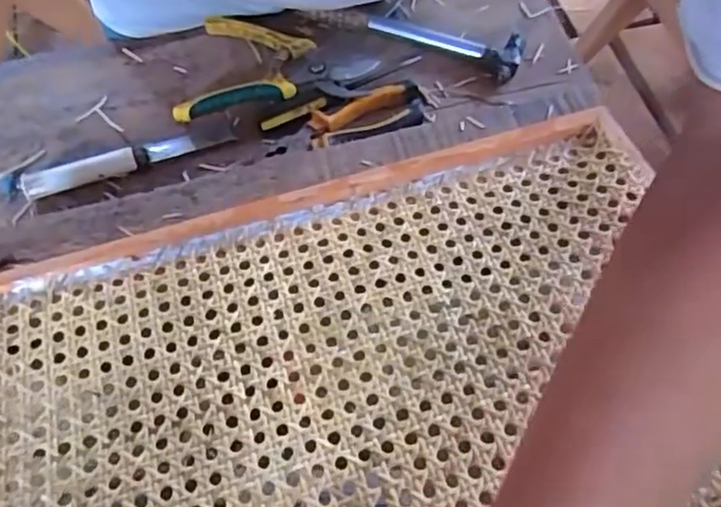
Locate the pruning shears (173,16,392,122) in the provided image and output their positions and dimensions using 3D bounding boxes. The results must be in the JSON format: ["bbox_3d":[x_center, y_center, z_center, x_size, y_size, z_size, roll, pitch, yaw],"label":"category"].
[{"bbox_3d":[-0.074,-0.170,0.614,0.174,0.034,0.130,5,62,4],"label":"pruning shears"}]

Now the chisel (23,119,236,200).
[{"bbox_3d":[-0.205,-0.088,0.580,0.186,0.027,0.024,-22,64,-10],"label":"chisel"}]

